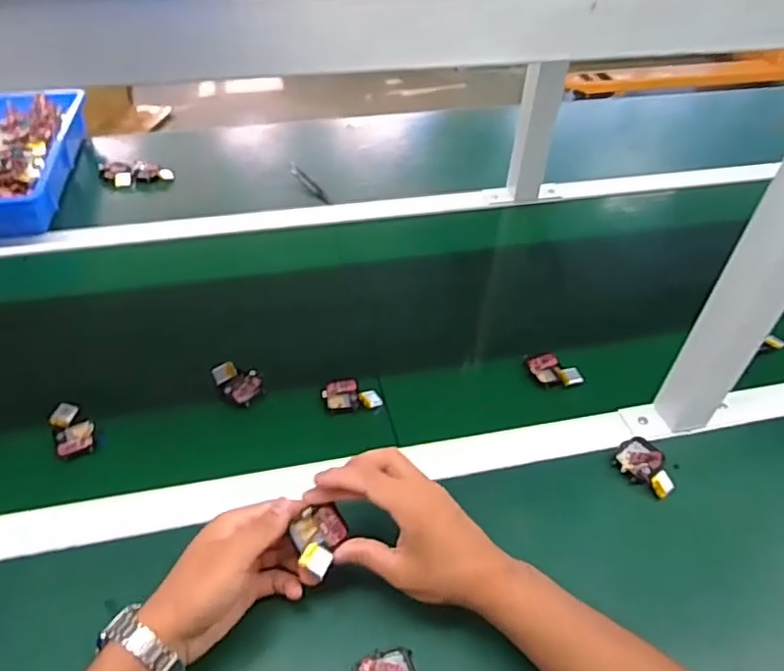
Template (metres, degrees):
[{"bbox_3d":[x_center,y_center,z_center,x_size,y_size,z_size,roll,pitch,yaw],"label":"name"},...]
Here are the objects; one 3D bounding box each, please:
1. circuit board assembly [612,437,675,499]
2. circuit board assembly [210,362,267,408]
[{"bbox_3d":[0.247,0.123,0.567,0.048,0.022,0.056,-34,55,-31],"label":"circuit board assembly"},{"bbox_3d":[-0.163,0.048,0.629,0.058,0.013,0.036,31,52,26],"label":"circuit board assembly"}]

